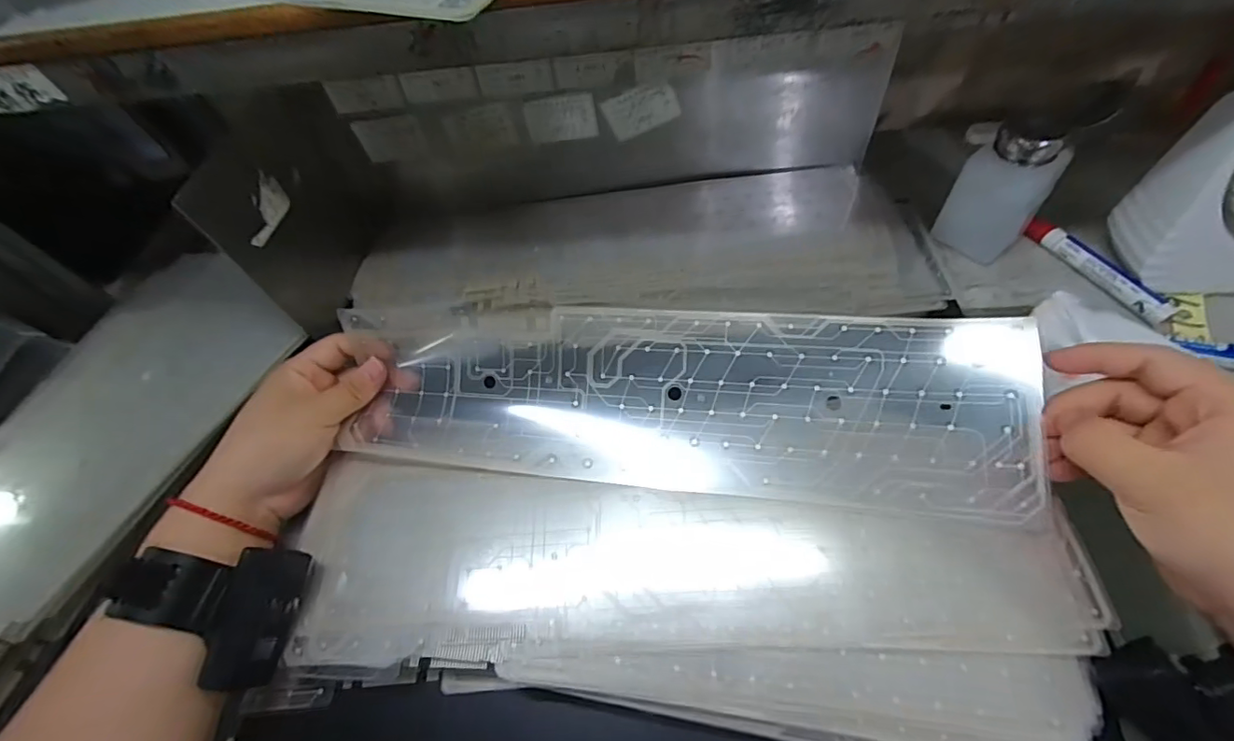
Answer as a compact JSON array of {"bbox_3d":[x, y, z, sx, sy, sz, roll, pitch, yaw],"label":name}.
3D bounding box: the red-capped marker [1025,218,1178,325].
[{"bbox_3d":[0.360,-0.078,0.391,0.016,0.014,0.111,-21,59,-8],"label":"red-capped marker"}]

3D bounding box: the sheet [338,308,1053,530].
[{"bbox_3d":[0.032,0.018,0.324,0.392,0.012,0.111,2,79,12],"label":"sheet"}]

